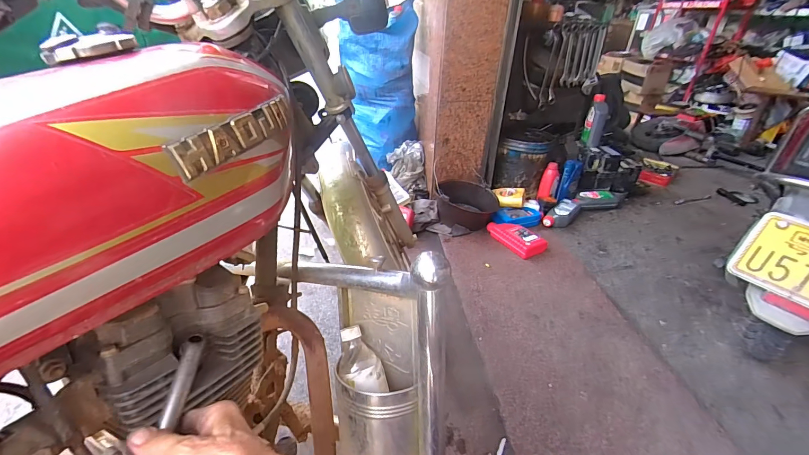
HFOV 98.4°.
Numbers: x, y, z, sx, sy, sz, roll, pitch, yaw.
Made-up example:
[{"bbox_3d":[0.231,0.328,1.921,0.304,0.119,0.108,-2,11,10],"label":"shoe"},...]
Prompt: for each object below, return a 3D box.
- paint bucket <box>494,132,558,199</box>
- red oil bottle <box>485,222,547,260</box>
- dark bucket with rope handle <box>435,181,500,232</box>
[{"bbox_3d":[0.585,-0.320,1.679,0.234,0.247,0.266,15,34,20],"label":"paint bucket"},{"bbox_3d":[0.459,0.039,1.449,0.126,0.066,0.239,-22,39,-33],"label":"red oil bottle"},{"bbox_3d":[0.278,-0.098,1.606,0.278,0.166,0.276,1,32,-1],"label":"dark bucket with rope handle"}]

